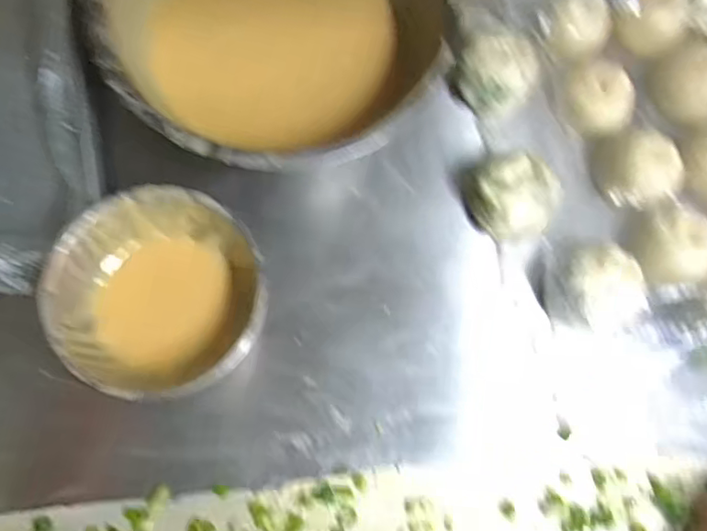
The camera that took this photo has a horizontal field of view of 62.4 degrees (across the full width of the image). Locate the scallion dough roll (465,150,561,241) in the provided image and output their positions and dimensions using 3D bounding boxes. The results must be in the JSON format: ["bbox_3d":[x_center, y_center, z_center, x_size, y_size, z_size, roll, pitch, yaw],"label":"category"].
[{"bbox_3d":[0.156,-0.063,0.555,0.076,0.041,0.086,-31,77,-13],"label":"scallion dough roll"}]

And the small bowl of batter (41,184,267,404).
[{"bbox_3d":[-0.155,0.029,0.497,0.168,0.093,0.161,1,73,-5],"label":"small bowl of batter"}]

